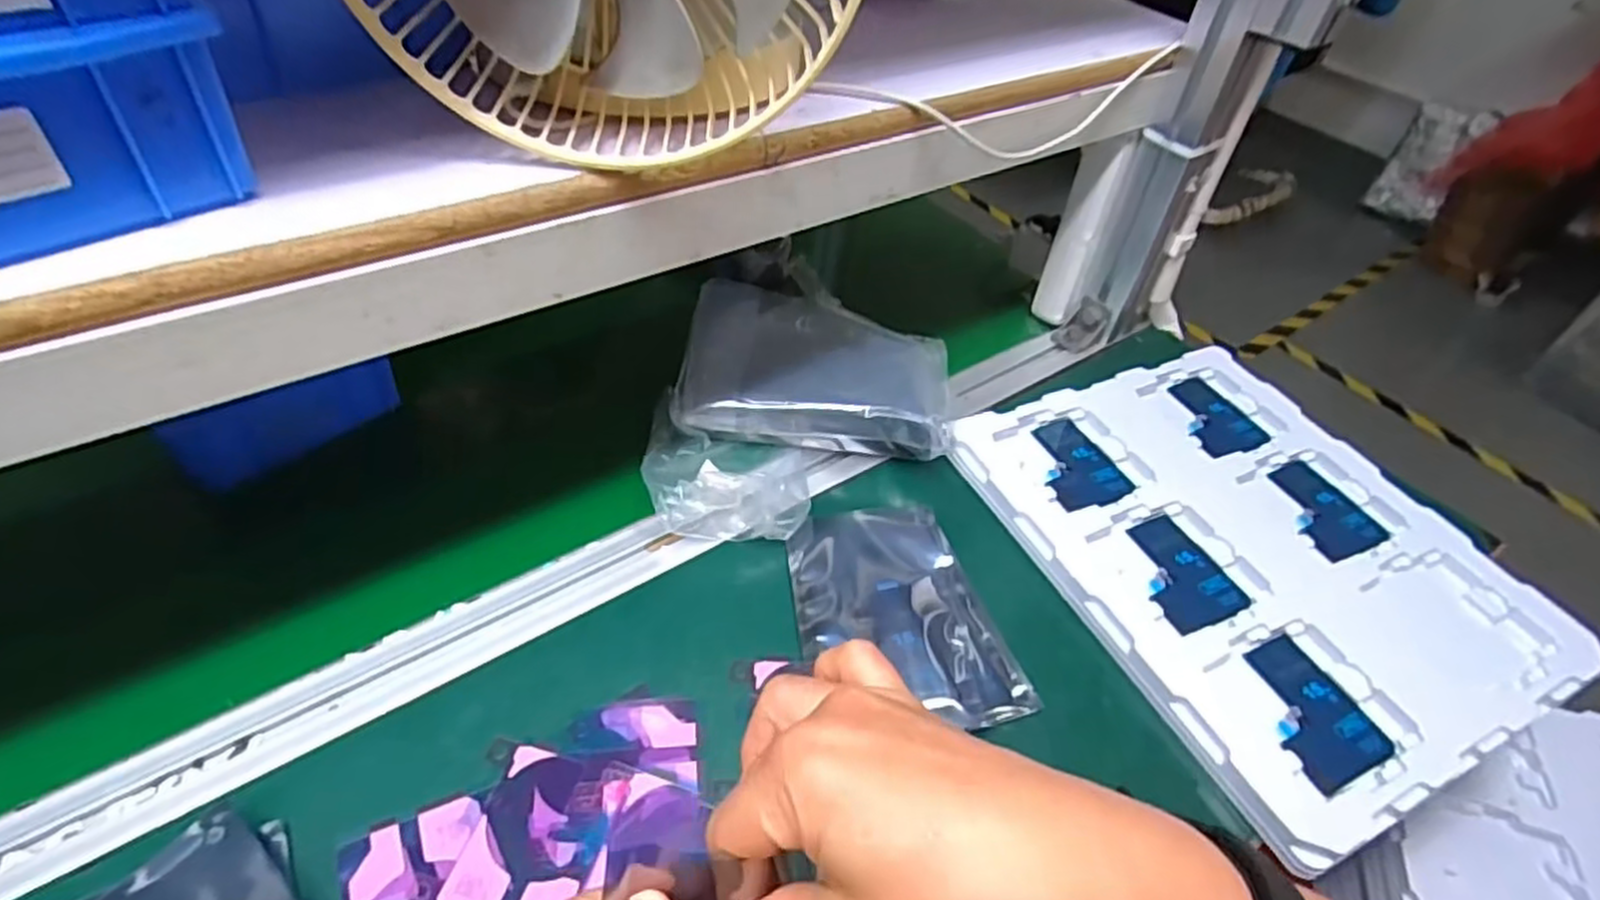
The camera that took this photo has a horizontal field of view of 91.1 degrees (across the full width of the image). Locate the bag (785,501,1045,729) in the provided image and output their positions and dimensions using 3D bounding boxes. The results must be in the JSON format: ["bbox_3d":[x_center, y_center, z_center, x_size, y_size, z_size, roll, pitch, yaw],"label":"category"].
[{"bbox_3d":[0.053,0.092,0.457,0.108,0.013,0.154,-10,46,-17],"label":"bag"}]

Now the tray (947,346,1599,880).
[{"bbox_3d":[0.300,0.058,0.518,0.293,0.018,0.312,-16,48,-22],"label":"tray"}]

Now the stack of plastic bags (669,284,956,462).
[{"bbox_3d":[0.013,-0.056,0.556,0.182,0.048,0.118,6,44,-1],"label":"stack of plastic bags"}]

